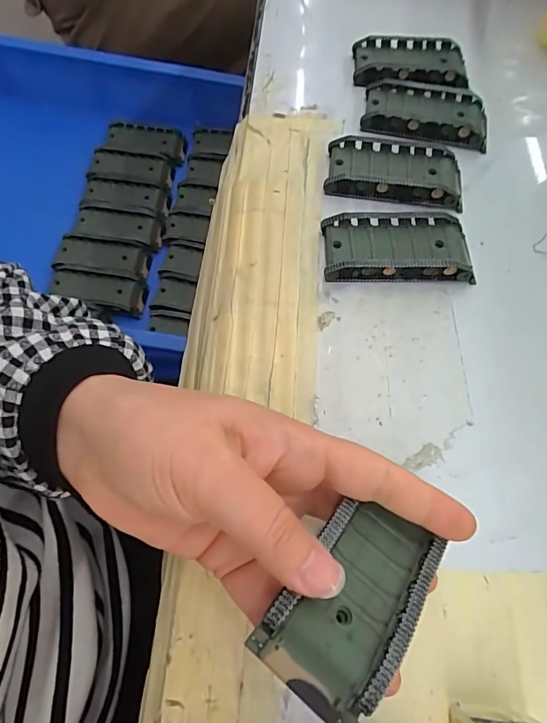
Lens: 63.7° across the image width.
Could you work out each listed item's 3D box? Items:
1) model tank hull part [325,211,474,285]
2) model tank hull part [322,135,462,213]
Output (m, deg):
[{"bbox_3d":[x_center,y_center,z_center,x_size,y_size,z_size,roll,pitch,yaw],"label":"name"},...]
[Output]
[{"bbox_3d":[0.080,-0.074,0.284,0.092,0.019,0.045,-1,65,-3],"label":"model tank hull part"},{"bbox_3d":[0.087,-0.134,0.314,0.095,0.015,0.048,10,65,2],"label":"model tank hull part"}]

